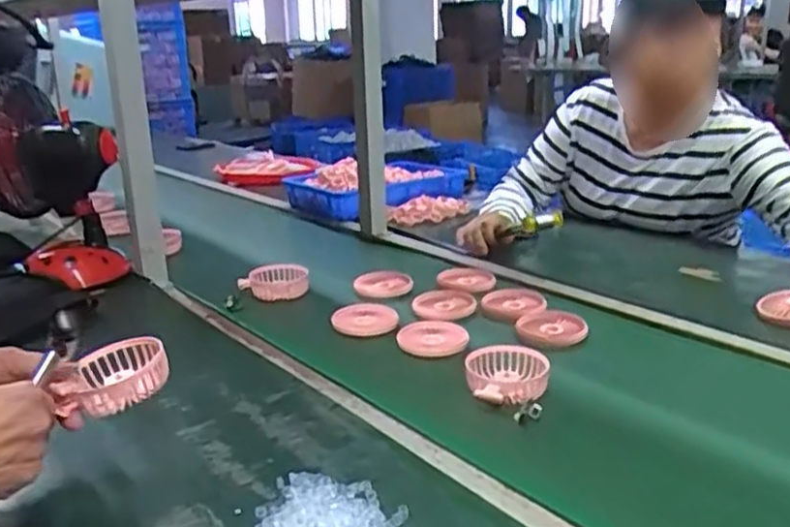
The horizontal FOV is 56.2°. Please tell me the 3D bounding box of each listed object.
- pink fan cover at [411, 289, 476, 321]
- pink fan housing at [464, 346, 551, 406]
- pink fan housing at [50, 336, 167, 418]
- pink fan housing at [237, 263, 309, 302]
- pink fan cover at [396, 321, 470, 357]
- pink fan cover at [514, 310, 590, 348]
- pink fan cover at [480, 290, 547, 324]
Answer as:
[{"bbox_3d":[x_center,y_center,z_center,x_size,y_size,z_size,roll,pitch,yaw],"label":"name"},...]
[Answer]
[{"bbox_3d":[0.069,0.057,1.047,0.085,0.018,0.084,-2,18,-1],"label":"pink fan cover"},{"bbox_3d":[0.120,0.123,0.799,0.087,0.033,0.092,-1,18,0],"label":"pink fan housing"},{"bbox_3d":[-0.253,0.099,0.660,0.091,0.042,0.087,-9,19,-23],"label":"pink fan housing"},{"bbox_3d":[-0.181,0.027,1.099,0.095,0.039,0.064,-10,19,-25],"label":"pink fan housing"},{"bbox_3d":[0.045,0.092,0.915,0.082,0.010,0.069,-10,34,-16],"label":"pink fan cover"},{"bbox_3d":[0.196,0.081,0.941,0.083,0.012,0.083,-5,18,-9],"label":"pink fan cover"},{"bbox_3d":[0.166,0.056,1.016,0.083,0.014,0.099,-15,22,-35],"label":"pink fan cover"}]

